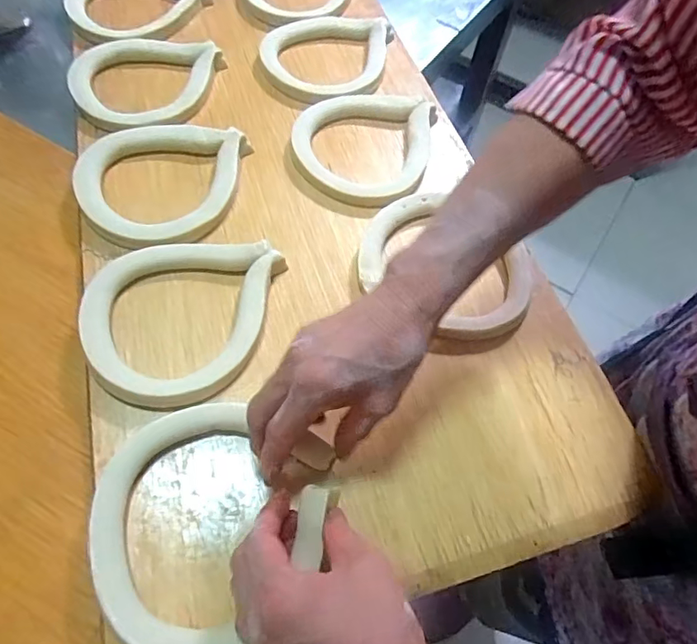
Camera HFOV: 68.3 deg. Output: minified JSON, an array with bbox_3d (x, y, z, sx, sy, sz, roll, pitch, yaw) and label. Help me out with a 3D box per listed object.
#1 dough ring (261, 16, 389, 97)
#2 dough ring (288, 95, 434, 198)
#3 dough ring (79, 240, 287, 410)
[{"bbox_3d":[-0.030,-0.320,0.618,0.148,0.020,0.154,2,58,-4],"label":"dough ring"},{"bbox_3d":[0.014,-0.188,0.543,0.143,0.017,0.153,2,58,-4],"label":"dough ring"},{"bbox_3d":[-0.138,-0.007,0.414,0.135,0.031,0.158,11,58,2],"label":"dough ring"}]

